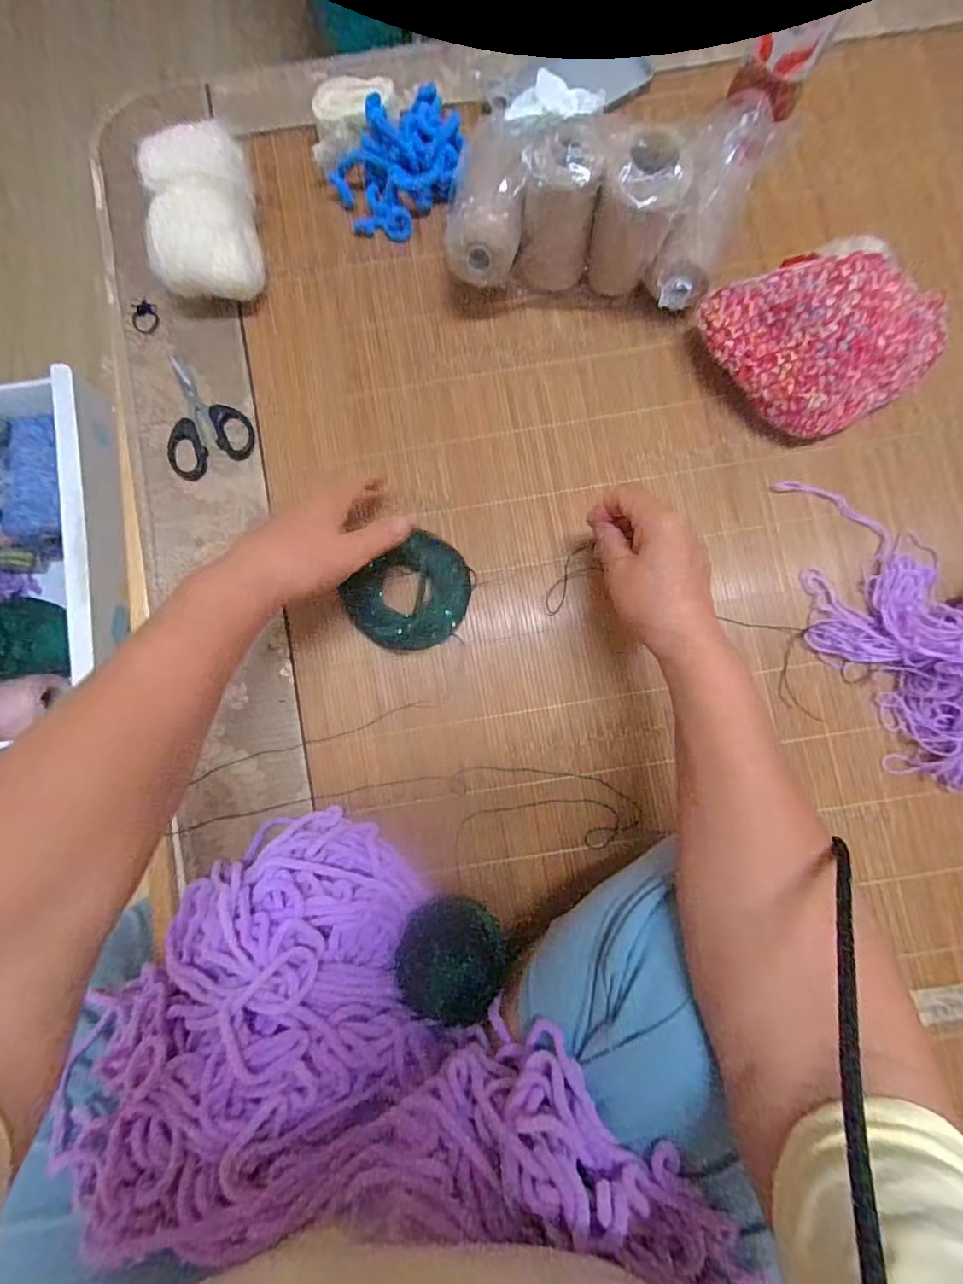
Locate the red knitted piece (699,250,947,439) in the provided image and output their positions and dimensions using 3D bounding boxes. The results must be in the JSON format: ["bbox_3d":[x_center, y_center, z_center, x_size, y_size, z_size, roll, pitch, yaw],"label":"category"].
[{"bbox_3d":[0.275,-0.243,0.420,0.163,0.078,0.134,-25,84,-1],"label":"red knitted piece"}]

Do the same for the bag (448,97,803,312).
[{"bbox_3d":[0.090,-0.324,0.412,0.227,0.117,0.079,5,85,2],"label":"bag"}]

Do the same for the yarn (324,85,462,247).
[{"bbox_3d":[-0.068,-0.417,0.462,0.120,0.040,0.085,-34,84,-2],"label":"yarn"}]

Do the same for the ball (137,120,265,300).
[{"bbox_3d":[-0.230,-0.347,0.438,0.080,0.083,0.106,-3,84,1],"label":"ball"}]

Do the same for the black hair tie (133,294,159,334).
[{"bbox_3d":[-0.303,-0.294,0.472,0.021,0.006,0.031,-6,84,1],"label":"black hair tie"}]

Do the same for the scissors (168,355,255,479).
[{"bbox_3d":[-0.251,-0.205,0.465,0.075,0.005,0.110,-24,84,-1],"label":"scissors"}]

